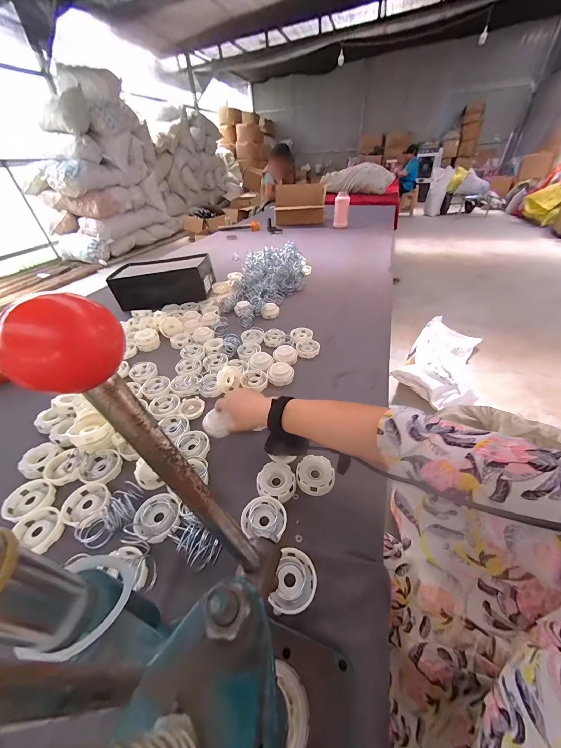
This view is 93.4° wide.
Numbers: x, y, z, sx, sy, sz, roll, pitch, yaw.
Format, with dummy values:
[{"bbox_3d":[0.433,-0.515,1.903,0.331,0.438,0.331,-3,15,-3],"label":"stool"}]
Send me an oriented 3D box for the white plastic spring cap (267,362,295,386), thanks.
[{"bbox_3d":[0.002,0.002,0.669,0.066,0.038,0.054,-5,48,2],"label":"white plastic spring cap"}]

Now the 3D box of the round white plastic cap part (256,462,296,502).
[{"bbox_3d":[-0.006,0.178,0.444,0.063,0.011,0.063,-3,48,4],"label":"round white plastic cap part"}]

